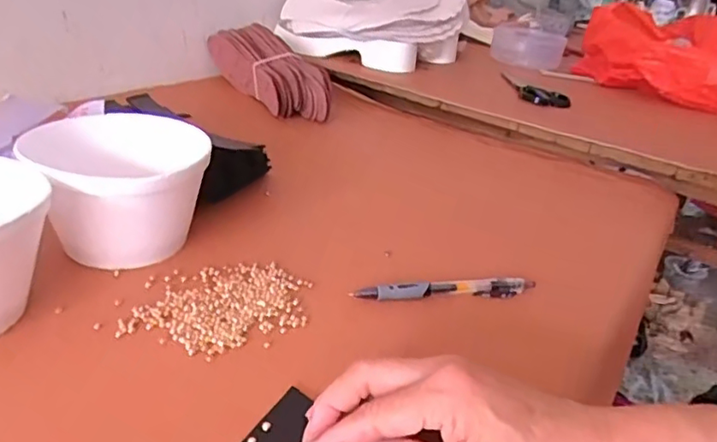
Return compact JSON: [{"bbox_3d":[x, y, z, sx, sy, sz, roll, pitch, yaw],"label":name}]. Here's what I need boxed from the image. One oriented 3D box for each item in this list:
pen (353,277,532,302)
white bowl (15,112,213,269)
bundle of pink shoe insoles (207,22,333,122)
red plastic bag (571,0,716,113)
[{"bbox_3d":[0.065,0.050,0.424,0.137,0.015,0.011,1,28,-12],"label":"pen"},{"bbox_3d":[-0.172,-0.020,0.427,0.116,0.083,0.111,6,27,-3],"label":"white bowl"},{"bbox_3d":[-0.129,-0.211,0.809,0.070,0.082,0.247,-12,33,-33],"label":"bundle of pink shoe insoles"},{"bbox_3d":[0.479,-0.230,0.825,0.253,0.100,0.192,1,28,-12],"label":"red plastic bag"}]

